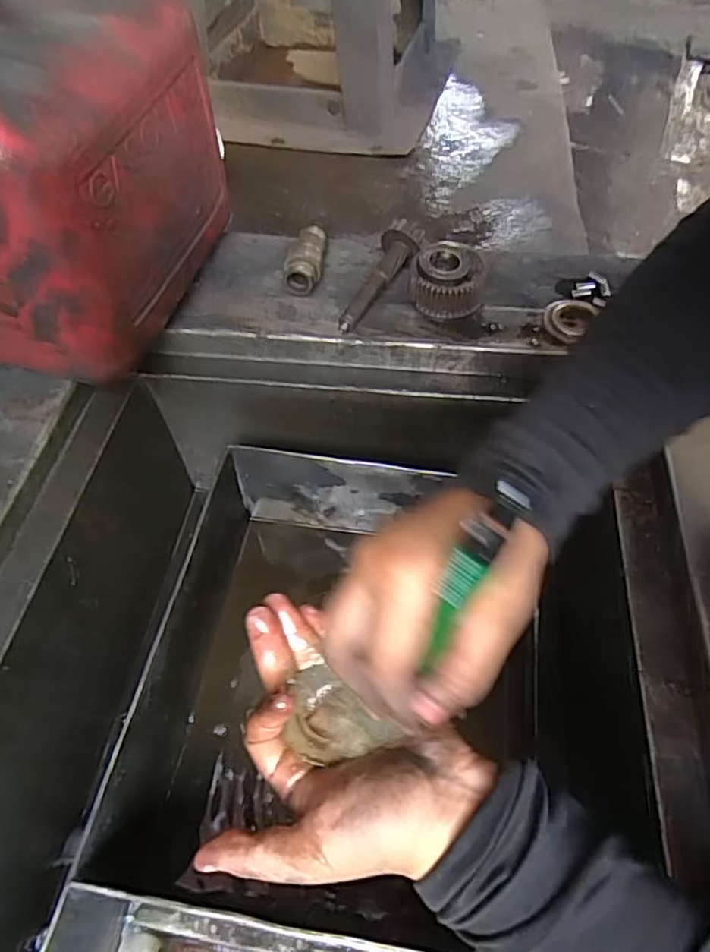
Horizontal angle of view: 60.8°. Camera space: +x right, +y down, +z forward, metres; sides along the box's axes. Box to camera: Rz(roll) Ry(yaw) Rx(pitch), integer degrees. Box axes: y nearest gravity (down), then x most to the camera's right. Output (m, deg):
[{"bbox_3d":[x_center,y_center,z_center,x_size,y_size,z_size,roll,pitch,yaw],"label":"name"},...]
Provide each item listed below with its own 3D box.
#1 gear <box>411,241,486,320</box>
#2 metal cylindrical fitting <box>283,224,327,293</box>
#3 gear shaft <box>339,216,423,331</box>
[{"bbox_3d":[0.078,-0.162,0.501,0.061,0.038,0.058,8,55,8],"label":"gear"},{"bbox_3d":[-0.041,-0.189,0.520,0.028,0.023,0.065,11,67,6],"label":"metal cylindrical fitting"},{"bbox_3d":[0.022,-0.161,0.505,0.033,0.033,0.110,23,71,14],"label":"gear shaft"}]

